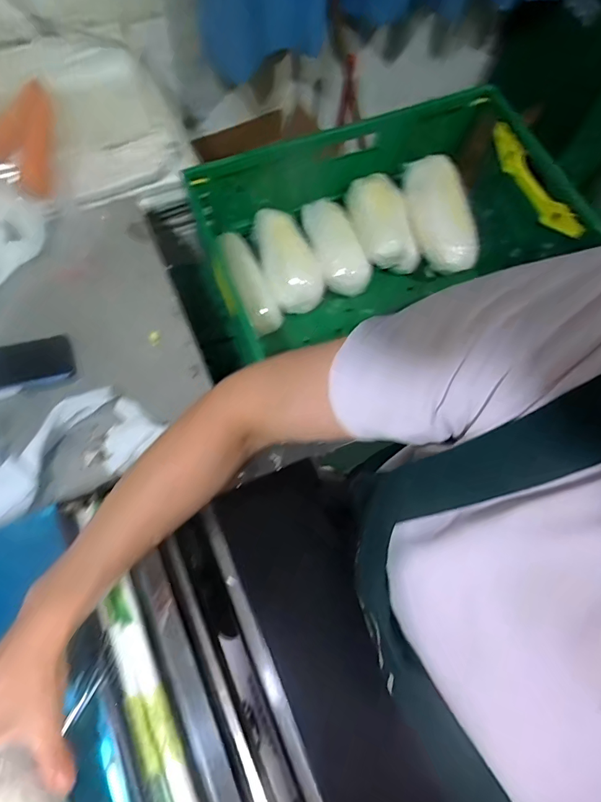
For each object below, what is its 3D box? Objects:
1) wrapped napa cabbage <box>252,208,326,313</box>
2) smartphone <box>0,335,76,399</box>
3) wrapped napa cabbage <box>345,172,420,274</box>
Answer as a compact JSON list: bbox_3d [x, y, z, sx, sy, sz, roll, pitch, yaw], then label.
[{"bbox_3d":[-0.028,-0.272,0.833,0.098,0.089,0.171,-19,72,-9],"label":"wrapped napa cabbage"},{"bbox_3d":[-0.409,-0.044,0.619,0.161,0.008,0.071,-18,86,-17],"label":"smartphone"},{"bbox_3d":[0.158,-0.339,0.843,0.108,0.098,0.170,-22,72,-10],"label":"wrapped napa cabbage"}]

